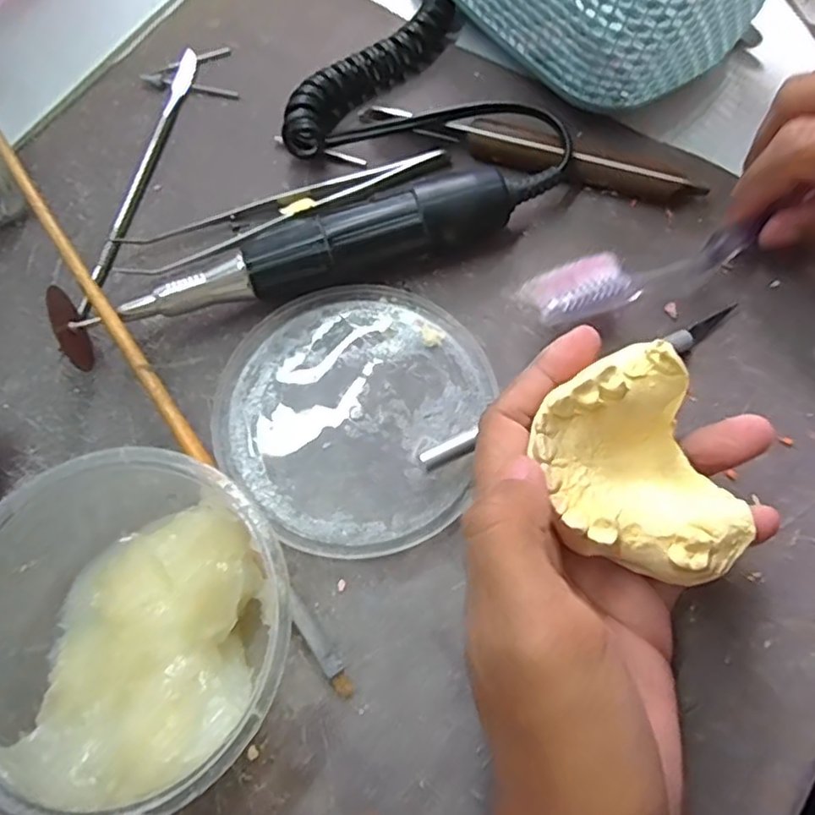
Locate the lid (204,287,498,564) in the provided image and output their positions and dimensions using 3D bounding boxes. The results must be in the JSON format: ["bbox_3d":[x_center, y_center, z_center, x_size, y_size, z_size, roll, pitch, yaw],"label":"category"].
[{"bbox_3d":[-0.022,0.001,0.243,0.098,0.005,0.103,0,70,1],"label":"lid"}]

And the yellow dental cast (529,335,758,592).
[{"bbox_3d":[0.066,0.020,0.192,0.048,0.025,0.066,-20,71,-6],"label":"yellow dental cast"}]

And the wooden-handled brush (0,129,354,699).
[{"bbox_3d":[-0.098,-0.017,0.233,0.008,0.004,0.273,-30,79,-32],"label":"wooden-handled brush"}]

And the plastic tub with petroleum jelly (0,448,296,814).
[{"bbox_3d":[-0.094,0.068,0.200,0.116,0.041,0.101,-2,70,0],"label":"plastic tub with petroleum jelly"}]

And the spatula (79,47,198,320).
[{"bbox_3d":[-0.118,-0.103,0.284,0.009,0.006,0.142,11,71,5],"label":"spatula"}]

